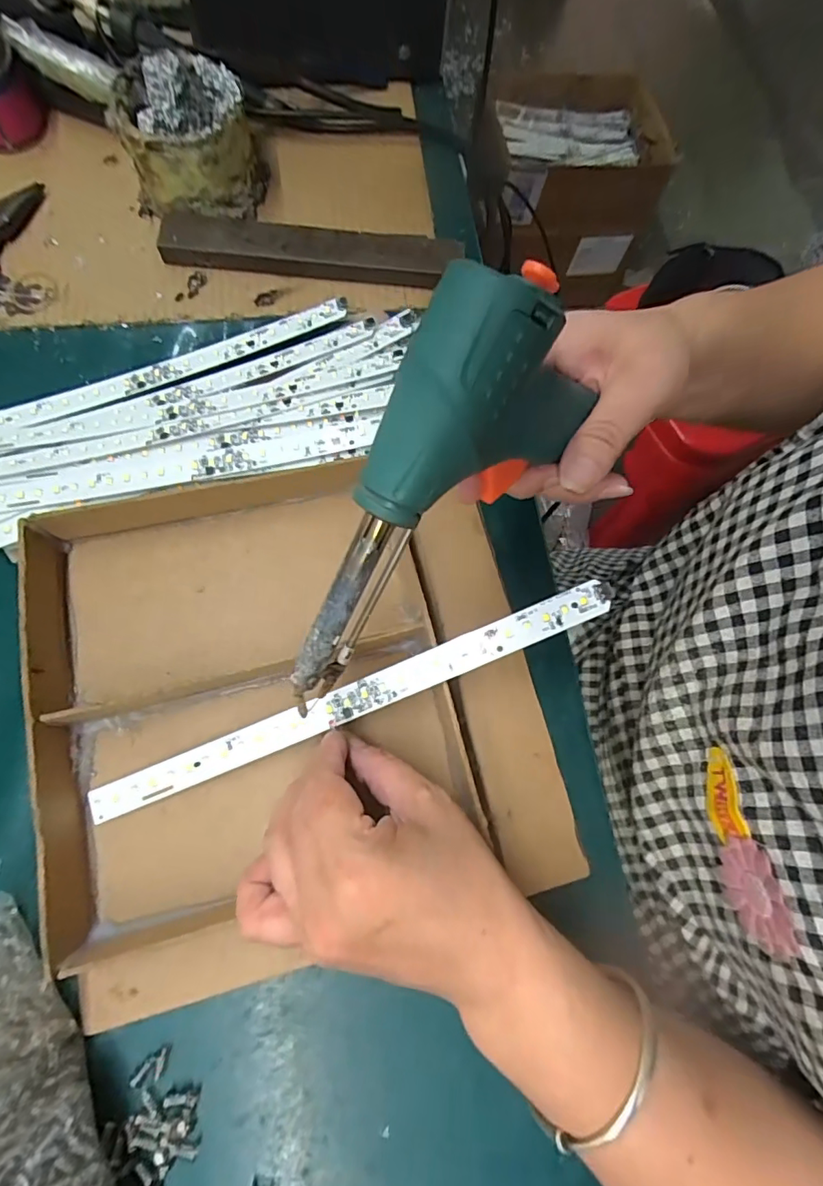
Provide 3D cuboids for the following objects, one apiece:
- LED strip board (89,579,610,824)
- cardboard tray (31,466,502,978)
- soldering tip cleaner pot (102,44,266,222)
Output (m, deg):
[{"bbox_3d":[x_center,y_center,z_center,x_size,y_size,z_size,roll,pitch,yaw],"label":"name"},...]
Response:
[{"bbox_3d":[-0.034,0.057,0.266,0.279,0.008,0.018,-23,77,3],"label":"LED strip board"},{"bbox_3d":[-0.090,0.043,0.279,0.213,0.031,0.229,-13,74,-8],"label":"cardboard tray"},{"bbox_3d":[-0.148,-0.306,0.344,0.084,0.070,0.074,-17,75,-10],"label":"soldering tip cleaner pot"}]

